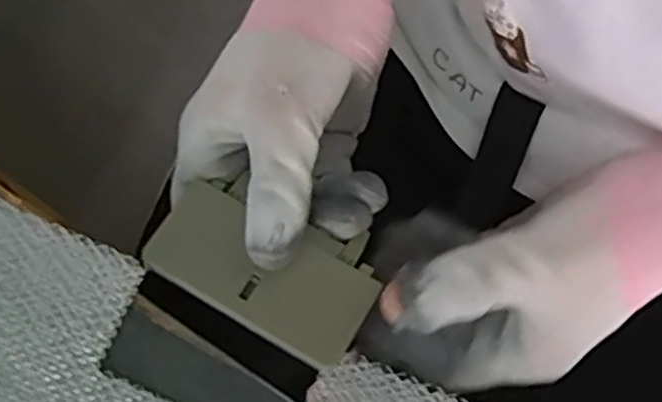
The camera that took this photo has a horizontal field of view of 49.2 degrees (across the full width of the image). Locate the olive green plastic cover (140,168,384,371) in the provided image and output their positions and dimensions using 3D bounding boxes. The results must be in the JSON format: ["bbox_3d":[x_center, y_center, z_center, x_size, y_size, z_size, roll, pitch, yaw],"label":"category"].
[{"bbox_3d":[-0.025,0.024,0.283,0.085,0.011,0.049,30,78,7],"label":"olive green plastic cover"}]

